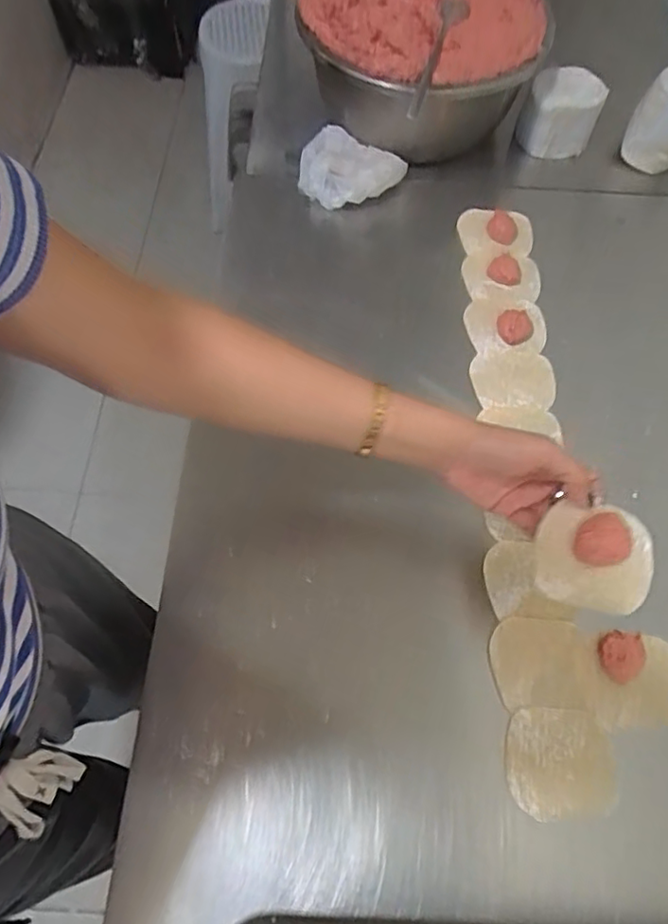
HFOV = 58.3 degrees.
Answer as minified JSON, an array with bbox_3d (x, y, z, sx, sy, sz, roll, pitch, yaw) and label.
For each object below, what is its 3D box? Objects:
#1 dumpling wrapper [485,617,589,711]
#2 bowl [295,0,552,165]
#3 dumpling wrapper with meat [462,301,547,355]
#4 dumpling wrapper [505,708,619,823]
[{"bbox_3d":[0.167,0.164,0.489,0.074,0.005,0.069,-1,66,3],"label":"dumpling wrapper"},{"bbox_3d":[0.098,-0.483,0.719,0.267,0.175,0.267,0,65,0],"label":"bowl"},{"bbox_3d":[0.183,-0.147,0.643,0.086,0.014,0.072,5,65,3],"label":"dumpling wrapper with meat"},{"bbox_3d":[0.172,0.228,0.456,0.079,0.007,0.073,-5,64,-1],"label":"dumpling wrapper"}]

